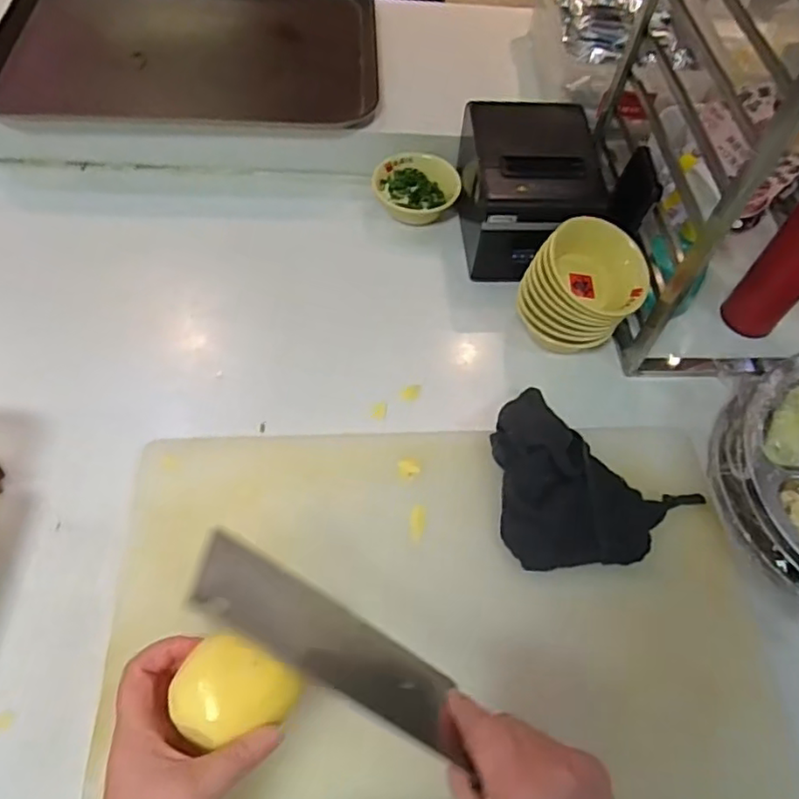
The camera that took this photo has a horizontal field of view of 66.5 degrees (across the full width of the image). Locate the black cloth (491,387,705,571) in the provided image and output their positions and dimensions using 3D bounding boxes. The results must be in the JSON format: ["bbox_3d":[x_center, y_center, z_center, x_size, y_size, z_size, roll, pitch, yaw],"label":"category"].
[{"bbox_3d":[0.159,0.077,0.571,0.173,0.044,0.191,-38,69,-24],"label":"black cloth"}]

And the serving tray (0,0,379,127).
[{"bbox_3d":[-0.286,-0.504,0.851,0.501,0.043,0.339,-1,59,-6],"label":"serving tray"}]

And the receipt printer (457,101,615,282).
[{"bbox_3d":[0.153,-0.253,0.737,0.139,0.125,0.193,-3,57,-6],"label":"receipt printer"}]

